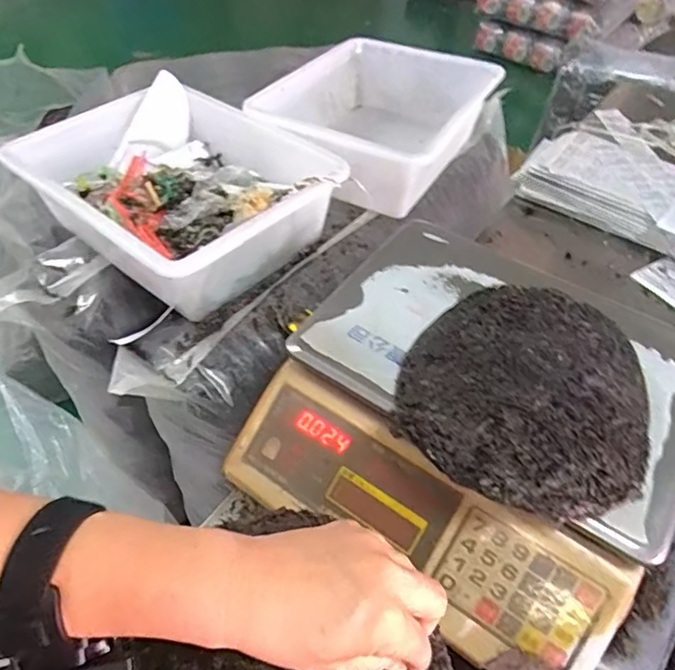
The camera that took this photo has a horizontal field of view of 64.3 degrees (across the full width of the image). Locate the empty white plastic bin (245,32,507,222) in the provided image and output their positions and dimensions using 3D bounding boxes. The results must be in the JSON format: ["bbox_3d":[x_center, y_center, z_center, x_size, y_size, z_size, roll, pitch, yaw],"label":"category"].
[{"bbox_3d":[0.068,-0.322,0.852,0.280,0.149,0.399,25,52,18],"label":"empty white plastic bin"}]

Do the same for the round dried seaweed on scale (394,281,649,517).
[{"bbox_3d":[0.147,0.042,0.415,0.184,0.031,0.195,1,49,-1],"label":"round dried seaweed on scale"}]

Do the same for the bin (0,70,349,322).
[{"bbox_3d":[-0.202,-0.188,0.707,0.361,0.120,0.293,32,55,23],"label":"bin"}]

